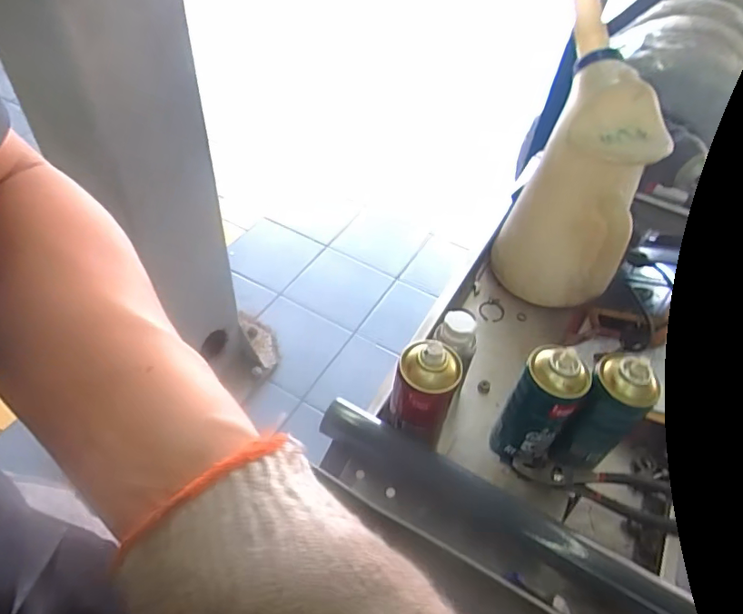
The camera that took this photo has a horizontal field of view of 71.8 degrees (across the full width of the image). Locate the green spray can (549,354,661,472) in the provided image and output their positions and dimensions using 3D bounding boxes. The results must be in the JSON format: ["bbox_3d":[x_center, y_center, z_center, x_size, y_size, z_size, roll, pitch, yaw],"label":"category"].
[{"bbox_3d":[0.241,0.115,0.536,0.063,0.139,0.060,3,49,-4],"label":"green spray can"}]

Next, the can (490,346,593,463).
[{"bbox_3d":[0.179,0.109,0.550,0.068,0.149,0.064,34,54,22],"label":"can"}]

